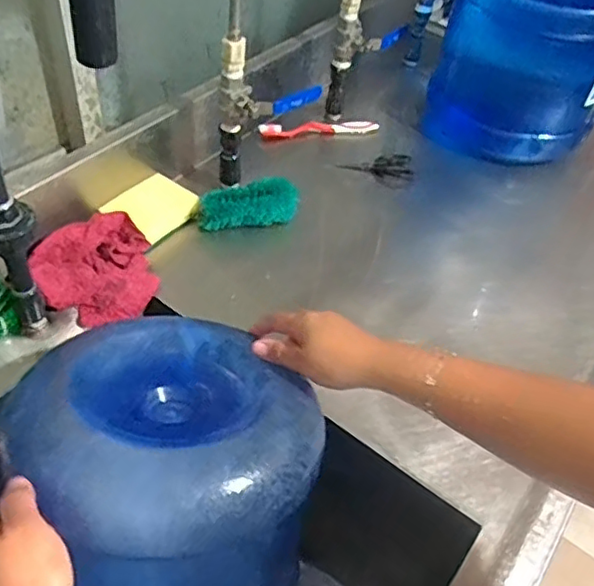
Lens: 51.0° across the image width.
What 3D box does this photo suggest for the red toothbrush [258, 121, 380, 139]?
[{"bbox_3d":[0.032,-0.245,0.936,0.179,0.029,0.023,-6,47,-12],"label":"red toothbrush"}]

